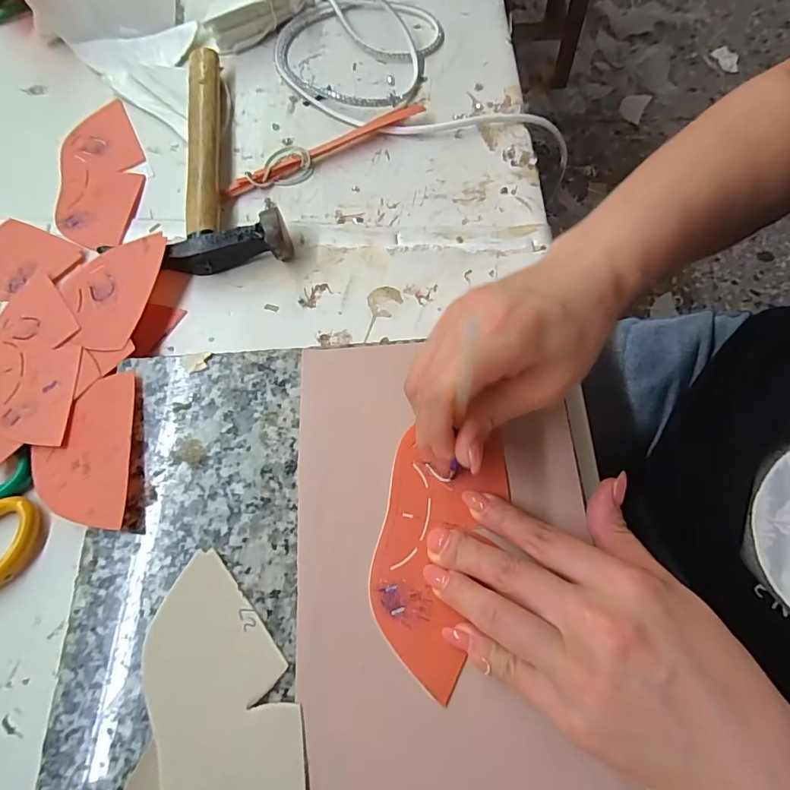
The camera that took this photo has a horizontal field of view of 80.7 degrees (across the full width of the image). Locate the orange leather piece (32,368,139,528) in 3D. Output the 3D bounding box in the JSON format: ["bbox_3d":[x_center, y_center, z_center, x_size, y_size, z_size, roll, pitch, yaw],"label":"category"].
[{"bbox_3d":[-0.189,0.037,0.281,0.072,0.004,0.096,-17,63,10],"label":"orange leather piece"}]

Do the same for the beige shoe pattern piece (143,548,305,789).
[{"bbox_3d":[-0.082,0.155,0.222,0.063,0.004,0.149,-22,66,-6],"label":"beige shoe pattern piece"}]

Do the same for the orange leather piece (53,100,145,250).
[{"bbox_3d":[-0.250,-0.189,0.395,0.068,0.004,0.160,-13,67,-4],"label":"orange leather piece"}]

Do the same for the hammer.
[{"bbox_3d":[-0.163,-0.197,0.379,0.115,0.033,0.238,-15,69,-5],"label":"hammer"}]

